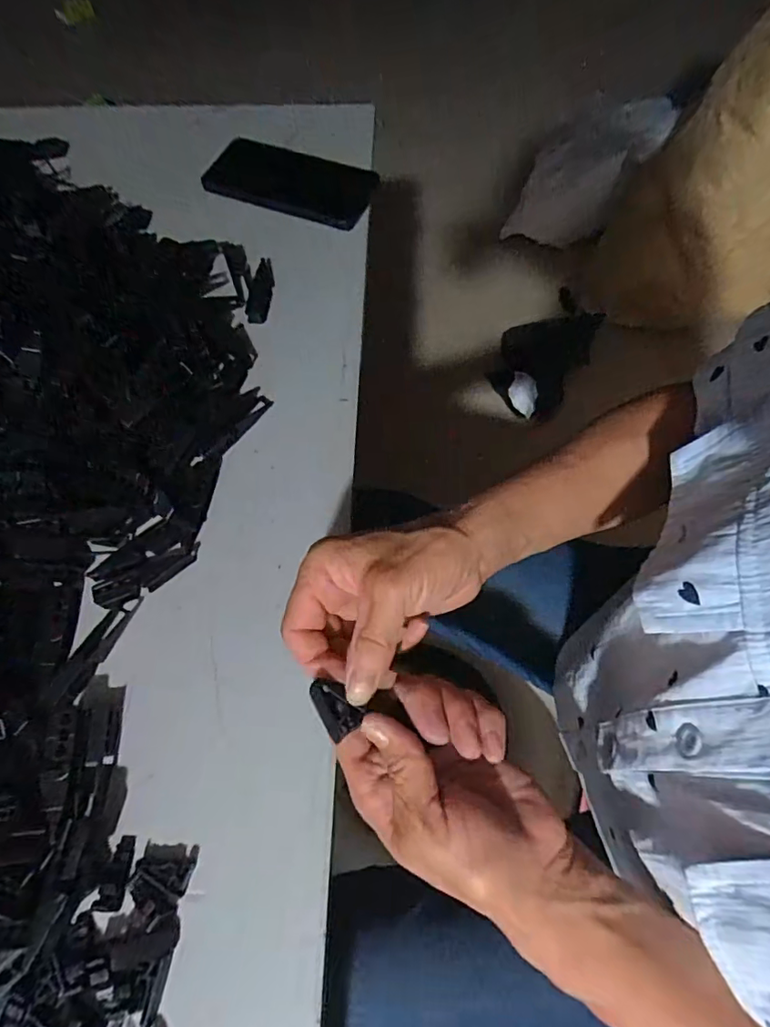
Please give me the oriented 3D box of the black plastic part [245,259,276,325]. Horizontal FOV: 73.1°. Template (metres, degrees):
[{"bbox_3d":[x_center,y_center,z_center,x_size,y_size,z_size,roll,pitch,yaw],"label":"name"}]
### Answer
[{"bbox_3d":[-0.109,-0.201,0.459,0.022,0.010,0.083,0,65,2],"label":"black plastic part"}]

